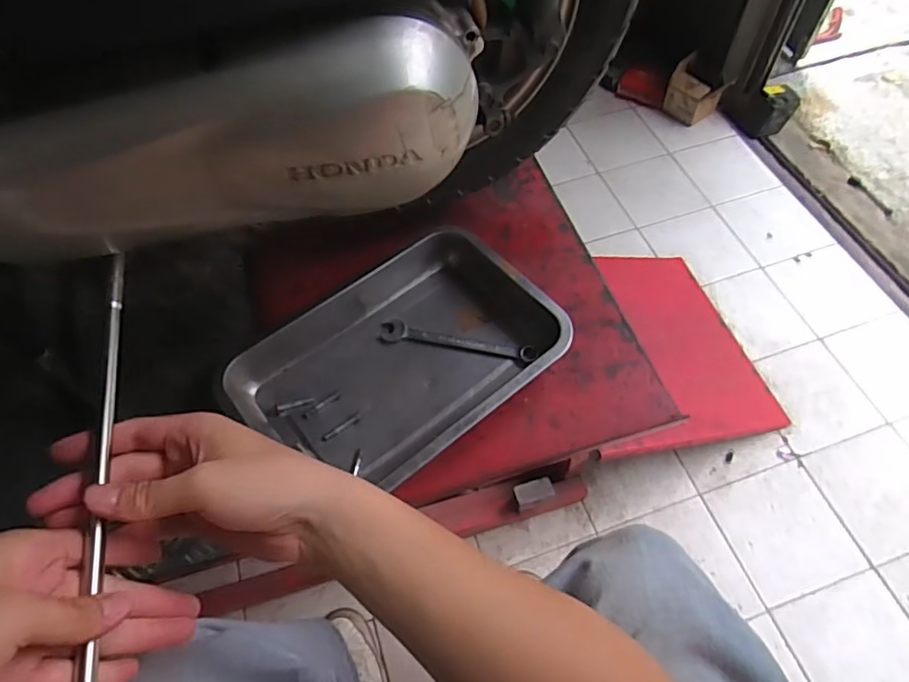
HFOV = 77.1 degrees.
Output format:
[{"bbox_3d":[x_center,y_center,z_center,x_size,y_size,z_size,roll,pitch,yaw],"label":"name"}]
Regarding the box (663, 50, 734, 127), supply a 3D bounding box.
[{"bbox_3d":[0.635,-0.664,1.522,0.118,0.117,0.128,-34,61,-17],"label":"box"}]

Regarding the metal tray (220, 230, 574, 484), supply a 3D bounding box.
[{"bbox_3d":[-0.058,0.020,0.569,0.303,0.059,0.228,-37,62,-18],"label":"metal tray"}]

